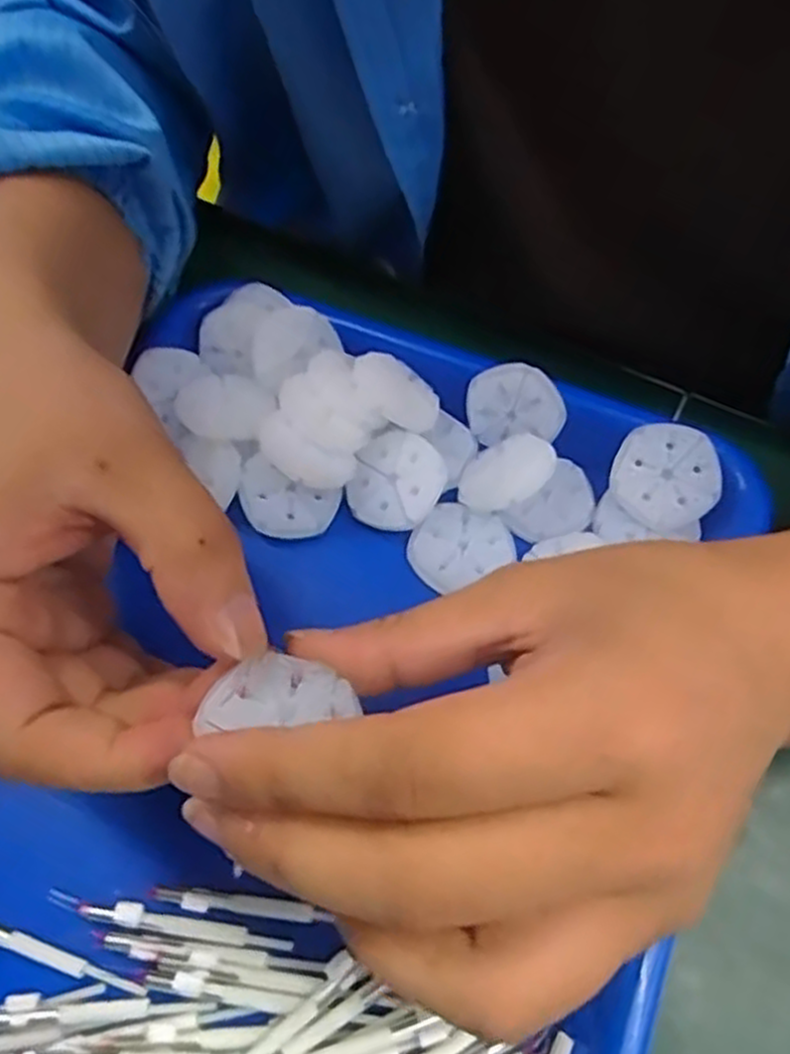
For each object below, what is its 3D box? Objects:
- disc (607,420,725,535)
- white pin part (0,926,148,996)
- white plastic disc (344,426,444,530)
[{"bbox_3d":[0.100,-0.019,0.292,0.038,0.004,0.038,0,88,12],"label":"disc"},{"bbox_3d":[-0.109,0.123,0.232,0.077,0.004,0.008,14,61,8],"label":"white pin part"},{"bbox_3d":[0.000,-0.018,0.297,0.034,0.005,0.037,-4,74,15],"label":"white plastic disc"}]

